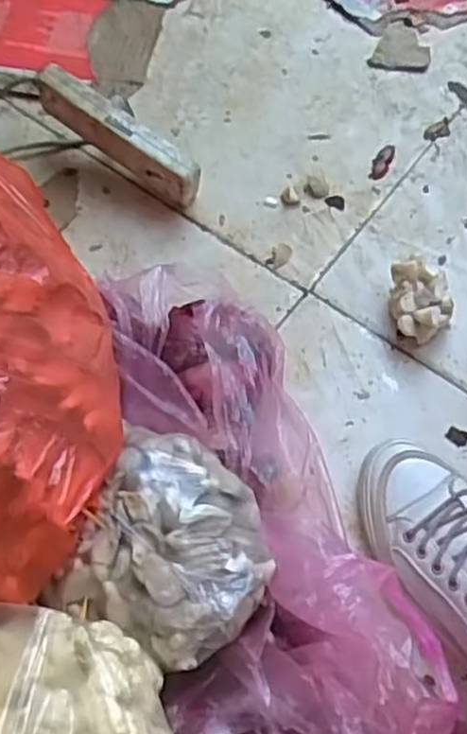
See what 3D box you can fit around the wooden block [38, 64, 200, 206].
[{"bbox_3d":[-0.109,-0.212,0.705,0.168,0.073,0.022,35,72,-6],"label":"wooden block"}]

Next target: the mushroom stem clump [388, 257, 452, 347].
[{"bbox_3d":[0.165,-0.057,0.660,0.047,0.051,0.061,-10,67,-1],"label":"mushroom stem clump"}]

